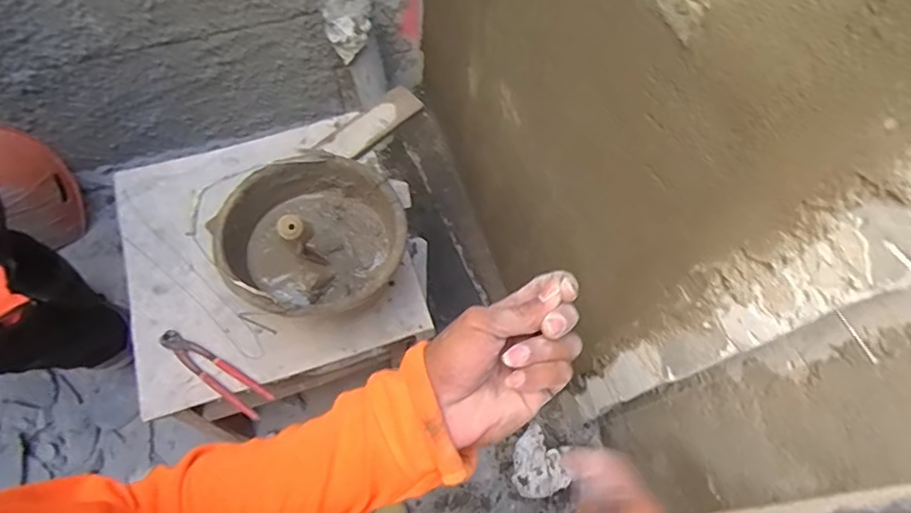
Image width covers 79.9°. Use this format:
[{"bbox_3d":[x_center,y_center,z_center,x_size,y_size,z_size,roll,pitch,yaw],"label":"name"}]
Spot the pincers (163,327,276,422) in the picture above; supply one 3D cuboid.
[{"bbox_3d":[-0.406,0.193,0.917,0.207,0.019,0.050,37,72,2],"label":"pincers"}]

